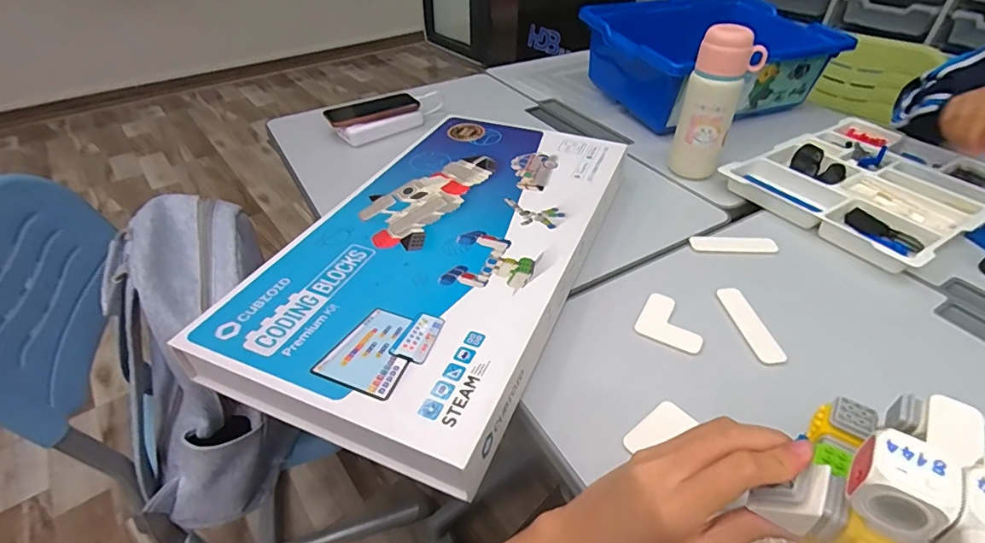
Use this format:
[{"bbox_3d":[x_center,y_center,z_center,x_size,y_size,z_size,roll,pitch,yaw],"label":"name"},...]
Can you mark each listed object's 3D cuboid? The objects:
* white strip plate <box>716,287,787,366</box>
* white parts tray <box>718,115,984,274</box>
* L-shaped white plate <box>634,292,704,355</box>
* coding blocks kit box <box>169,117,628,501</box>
[{"bbox_3d":[0.275,0.054,0.524,0.030,0.004,0.107,-5,41,-5],"label":"white strip plate"},{"bbox_3d":[0.568,-0.137,0.723,0.371,0.032,0.261,-23,46,-25],"label":"white parts tray"},{"bbox_3d":[0.195,0.055,0.529,0.068,0.005,0.066,22,45,24],"label":"L-shaped white plate"},{"bbox_3d":[-0.046,-0.044,0.585,0.305,0.047,0.555,16,43,18],"label":"coding blocks kit box"}]

